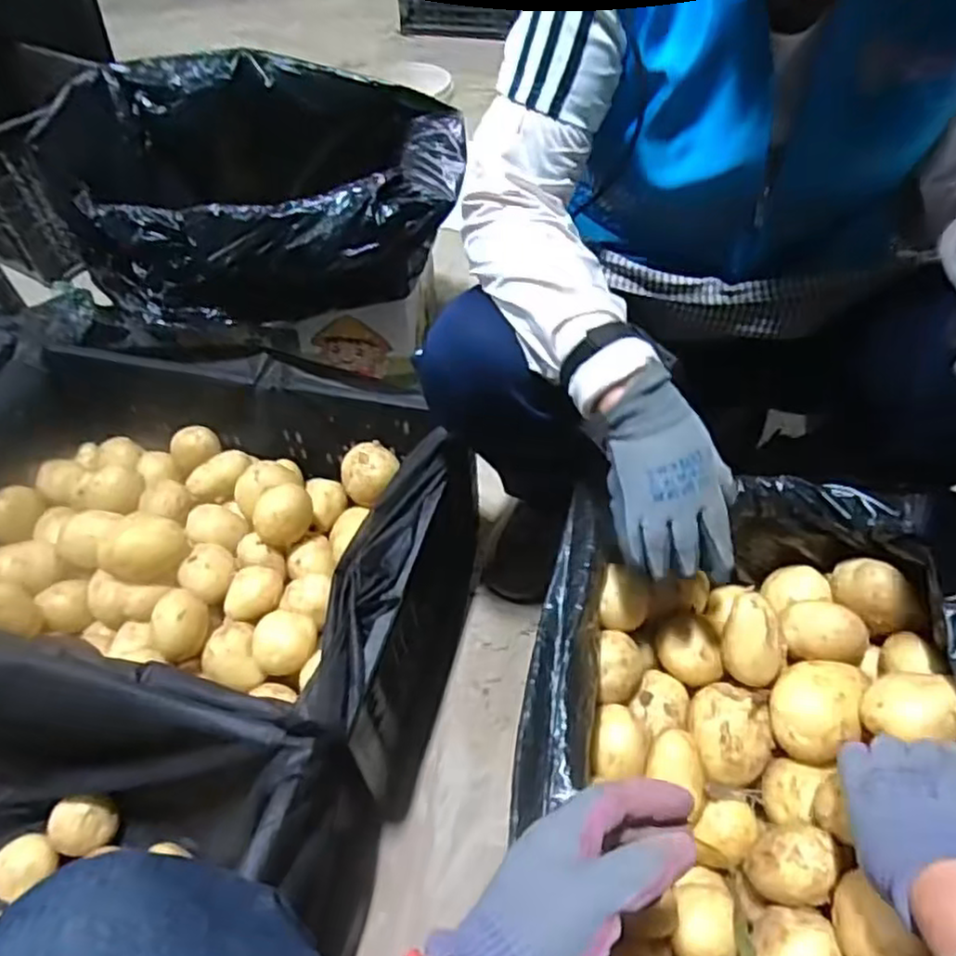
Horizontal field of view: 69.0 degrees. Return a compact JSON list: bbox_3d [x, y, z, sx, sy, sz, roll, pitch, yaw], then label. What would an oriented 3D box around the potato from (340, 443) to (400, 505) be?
[{"bbox_3d":[-0.130,-0.006,0.843,0.068,0.050,0.058,-14,52,-8],"label":"potato"}]

